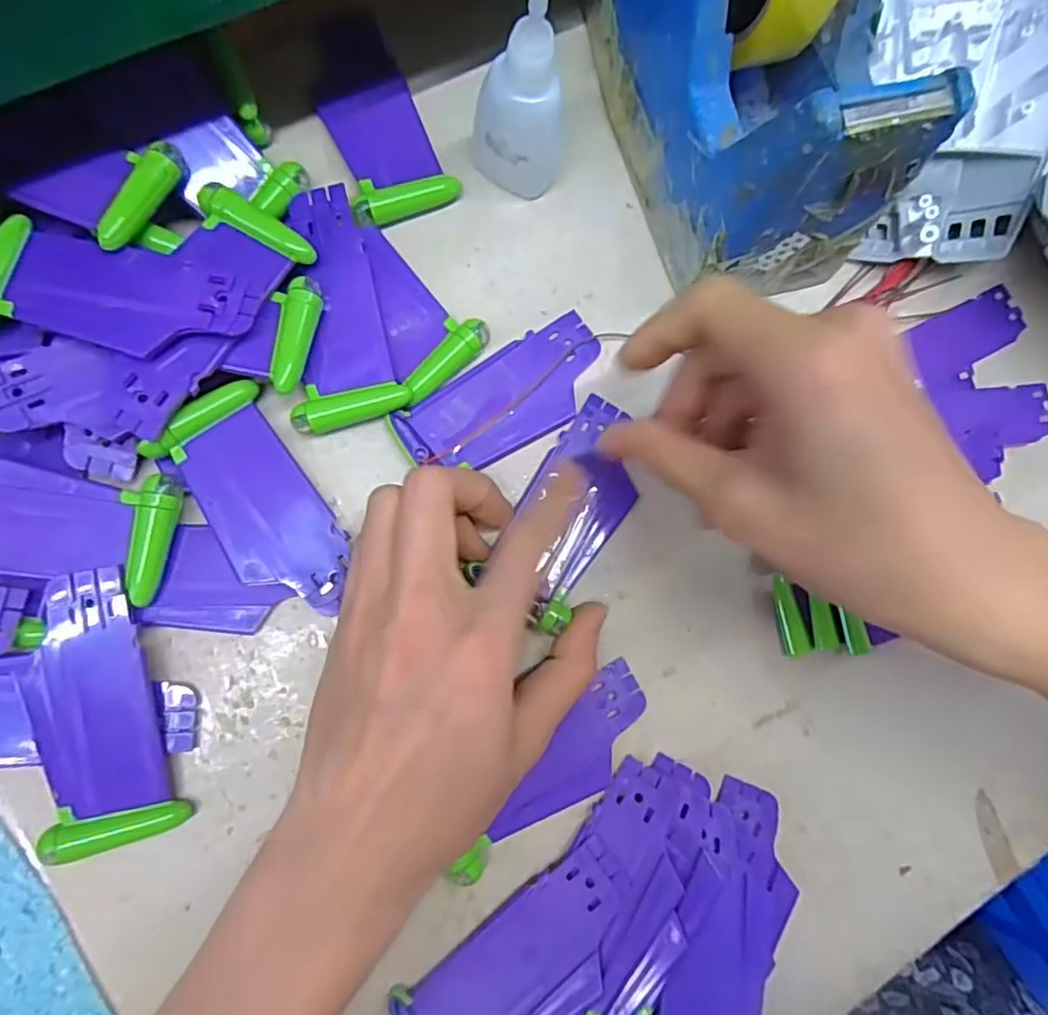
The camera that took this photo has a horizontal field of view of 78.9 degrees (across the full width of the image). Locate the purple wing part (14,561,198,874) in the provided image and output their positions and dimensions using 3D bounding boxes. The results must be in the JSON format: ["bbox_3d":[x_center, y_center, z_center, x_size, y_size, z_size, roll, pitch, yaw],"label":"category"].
[{"bbox_3d":[-0.143,0.067,0.211,0.037,0.009,0.089,-15,84,-9],"label":"purple wing part"}]

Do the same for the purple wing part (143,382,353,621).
[{"bbox_3d":[-0.092,0.000,0.225,0.039,0.007,0.083,-37,88,-11],"label":"purple wing part"}]

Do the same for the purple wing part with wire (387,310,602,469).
[{"bbox_3d":[-0.007,-0.042,0.253,0.088,0.010,0.036,-32,87,-10],"label":"purple wing part with wire"}]

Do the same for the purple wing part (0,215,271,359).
[{"bbox_3d":[-0.137,-0.070,0.215,0.087,0.013,0.040,14,81,-5],"label":"purple wing part"}]

